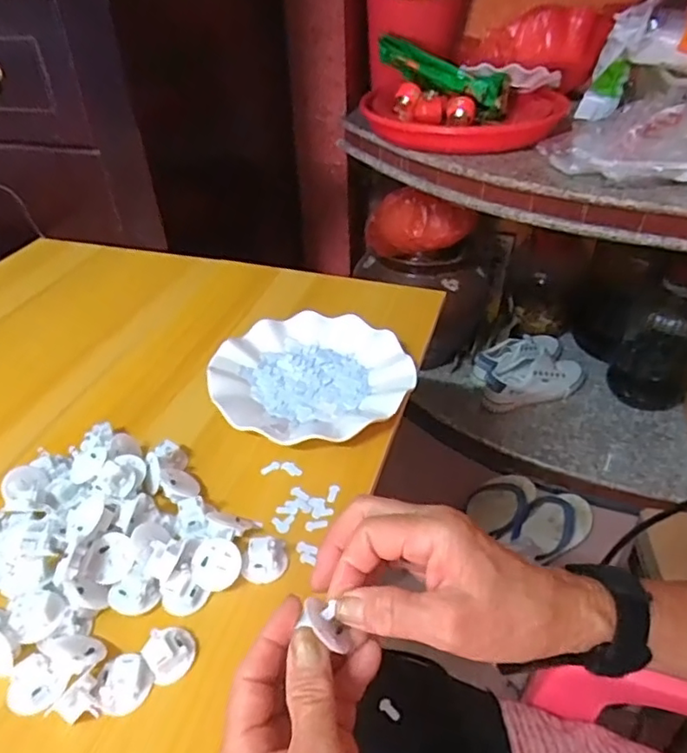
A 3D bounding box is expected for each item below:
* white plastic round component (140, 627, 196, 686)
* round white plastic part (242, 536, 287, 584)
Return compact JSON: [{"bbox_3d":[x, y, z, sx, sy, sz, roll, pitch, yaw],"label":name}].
[{"bbox_3d":[-0.105,0.167,0.353,0.028,0.015,0.028,-1,39,1],"label":"white plastic round component"},{"bbox_3d":[-0.055,0.126,0.401,0.029,0.017,0.027,-1,39,1],"label":"round white plastic part"}]

